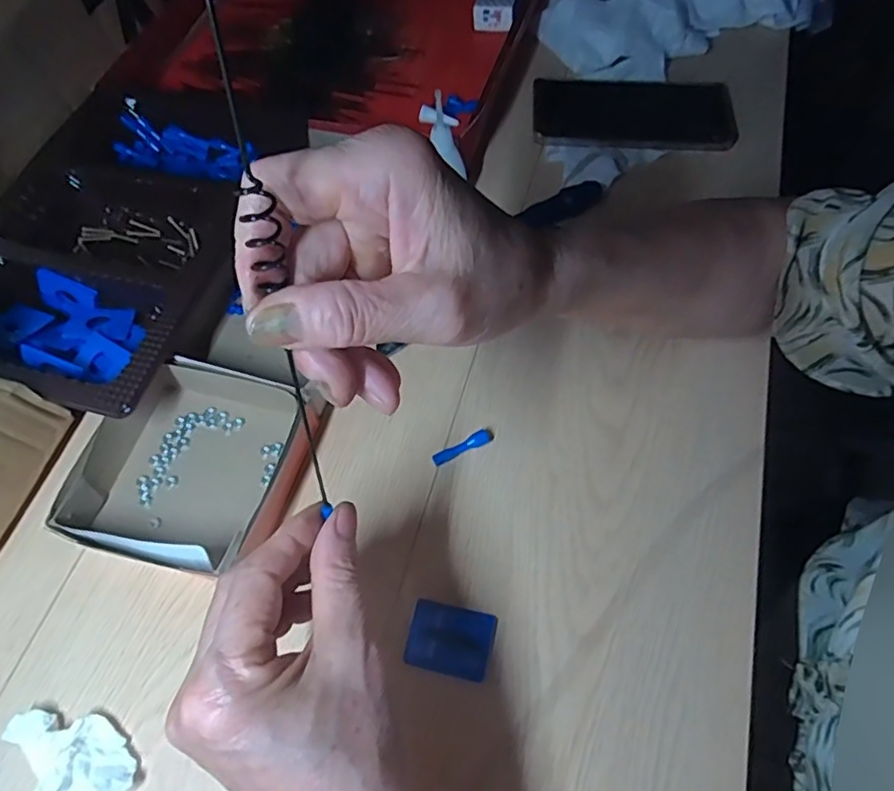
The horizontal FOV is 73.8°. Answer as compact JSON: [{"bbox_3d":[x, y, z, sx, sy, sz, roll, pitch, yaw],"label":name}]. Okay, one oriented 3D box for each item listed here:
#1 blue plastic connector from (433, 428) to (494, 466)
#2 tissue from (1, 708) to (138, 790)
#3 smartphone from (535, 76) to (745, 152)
[{"bbox_3d":[0.010,0.032,0.379,0.042,0.006,0.009,-23,65,-11],"label":"blue plastic connector"},{"bbox_3d":[-0.195,0.189,0.300,0.072,0.014,0.050,23,65,12],"label":"tissue"},{"bbox_3d":[0.161,-0.248,0.520,0.170,0.013,0.083,2,63,2],"label":"smartphone"}]

